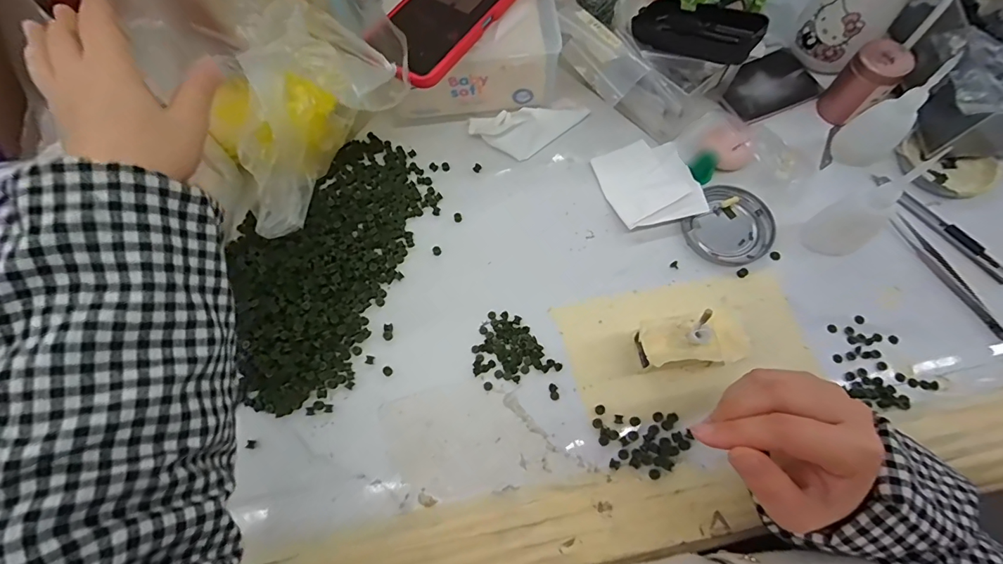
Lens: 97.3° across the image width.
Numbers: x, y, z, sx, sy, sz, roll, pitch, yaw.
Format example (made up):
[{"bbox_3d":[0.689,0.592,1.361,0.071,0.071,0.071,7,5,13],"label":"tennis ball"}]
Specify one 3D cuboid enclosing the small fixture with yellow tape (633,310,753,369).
[{"bbox_3d":[0.149,0.048,0.351,0.084,0.044,0.042,-5,67,-1],"label":"small fixture with yellow tape"}]

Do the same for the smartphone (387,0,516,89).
[{"bbox_3d":[-0.047,-0.245,0.395,0.081,0.018,0.160,31,71,13],"label":"smartphone"}]

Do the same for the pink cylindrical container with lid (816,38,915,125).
[{"bbox_3d":[0.345,-0.189,0.420,0.039,0.061,0.045,-34,71,-10],"label":"pink cylindrical container with lid"}]

